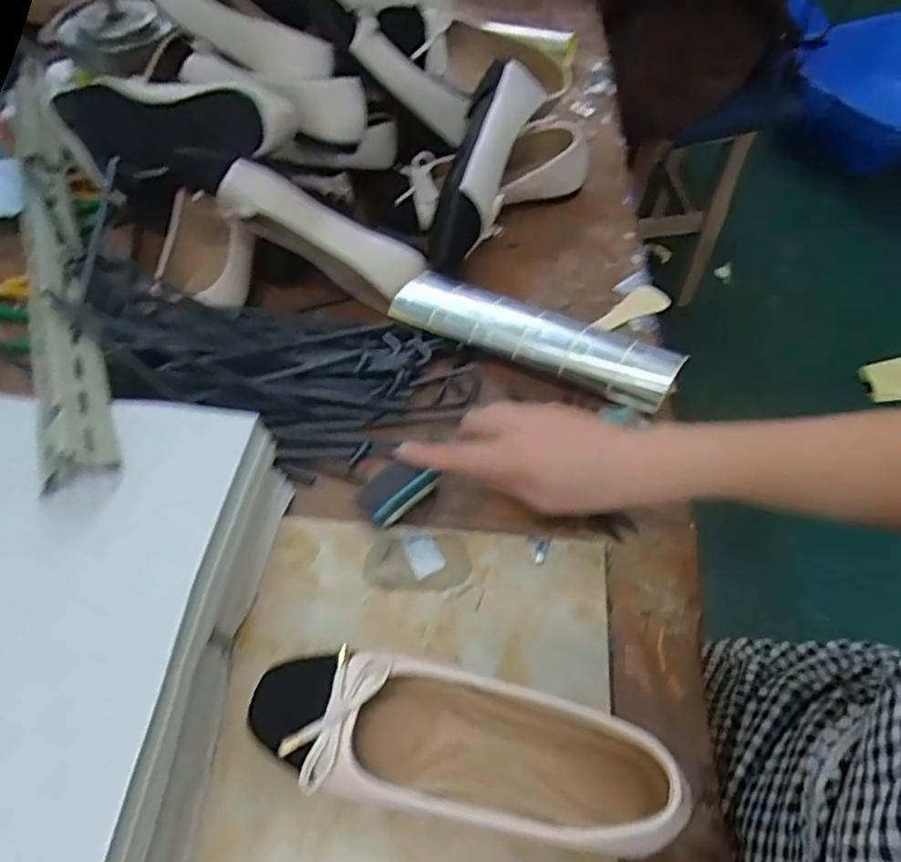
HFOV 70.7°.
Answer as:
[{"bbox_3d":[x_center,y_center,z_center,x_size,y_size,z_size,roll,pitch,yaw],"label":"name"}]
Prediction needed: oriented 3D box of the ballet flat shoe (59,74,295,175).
[{"bbox_3d":[-0.249,-0.272,0.559,0.223,0.081,0.071,11,57,8],"label":"ballet flat shoe"}]

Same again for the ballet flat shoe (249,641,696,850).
[{"bbox_3d":[0.003,0.176,0.358,0.232,0.061,0.074,8,56,7],"label":"ballet flat shoe"}]

